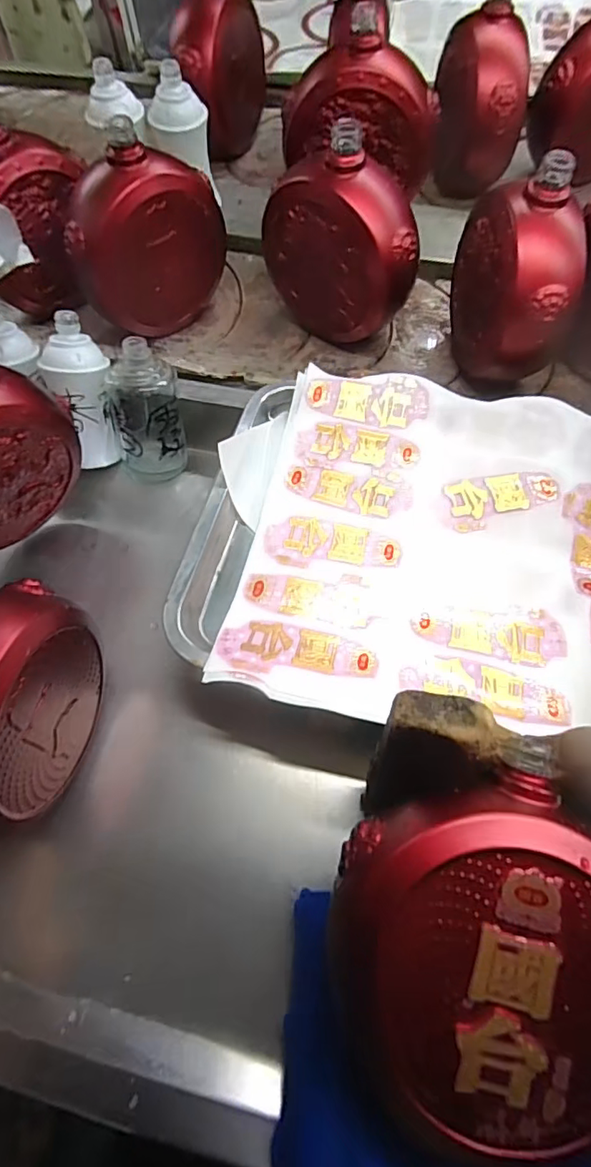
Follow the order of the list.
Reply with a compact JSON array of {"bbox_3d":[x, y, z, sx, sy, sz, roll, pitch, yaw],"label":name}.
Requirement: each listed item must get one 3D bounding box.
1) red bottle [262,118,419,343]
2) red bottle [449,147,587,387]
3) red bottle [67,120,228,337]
[{"bbox_3d":[0.040,-0.284,0.457,0.135,0.149,0.058,35,71,16],"label":"red bottle"},{"bbox_3d":[0.174,-0.235,0.425,0.055,0.143,0.124,-7,65,-1],"label":"red bottle"},{"bbox_3d":[-0.128,-0.296,0.468,0.131,0.153,0.049,-29,68,-11],"label":"red bottle"}]

